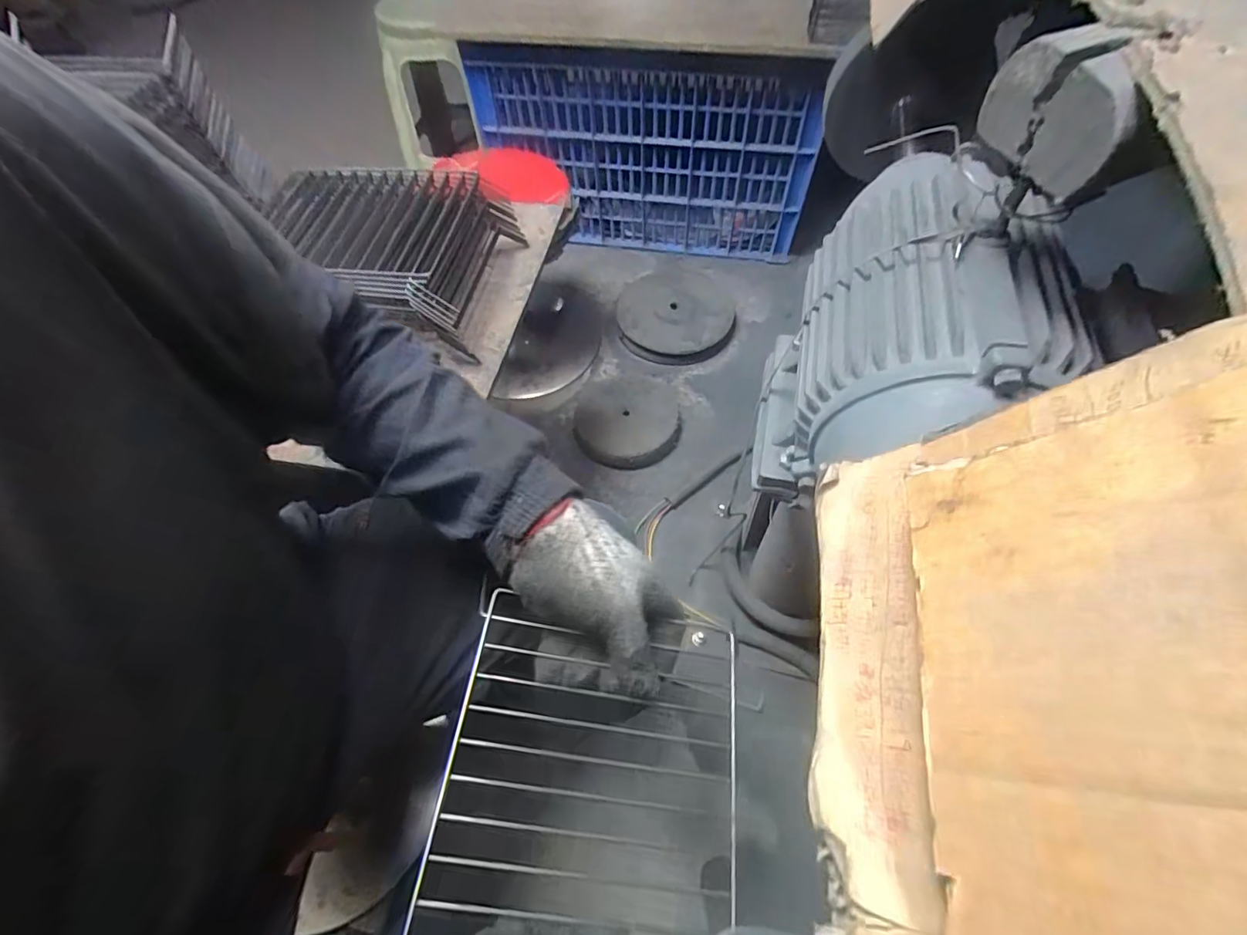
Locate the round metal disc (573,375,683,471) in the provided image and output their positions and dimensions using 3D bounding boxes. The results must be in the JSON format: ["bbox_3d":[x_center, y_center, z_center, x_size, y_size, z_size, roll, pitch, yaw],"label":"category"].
[{"bbox_3d":[0.008,-0.112,1.177,0.229,0.063,0.230,-1,58,2],"label":"round metal disc"}]

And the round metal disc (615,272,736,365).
[{"bbox_3d":[0.126,-0.385,1.321,0.280,0.043,0.307,-1,58,2],"label":"round metal disc"}]

